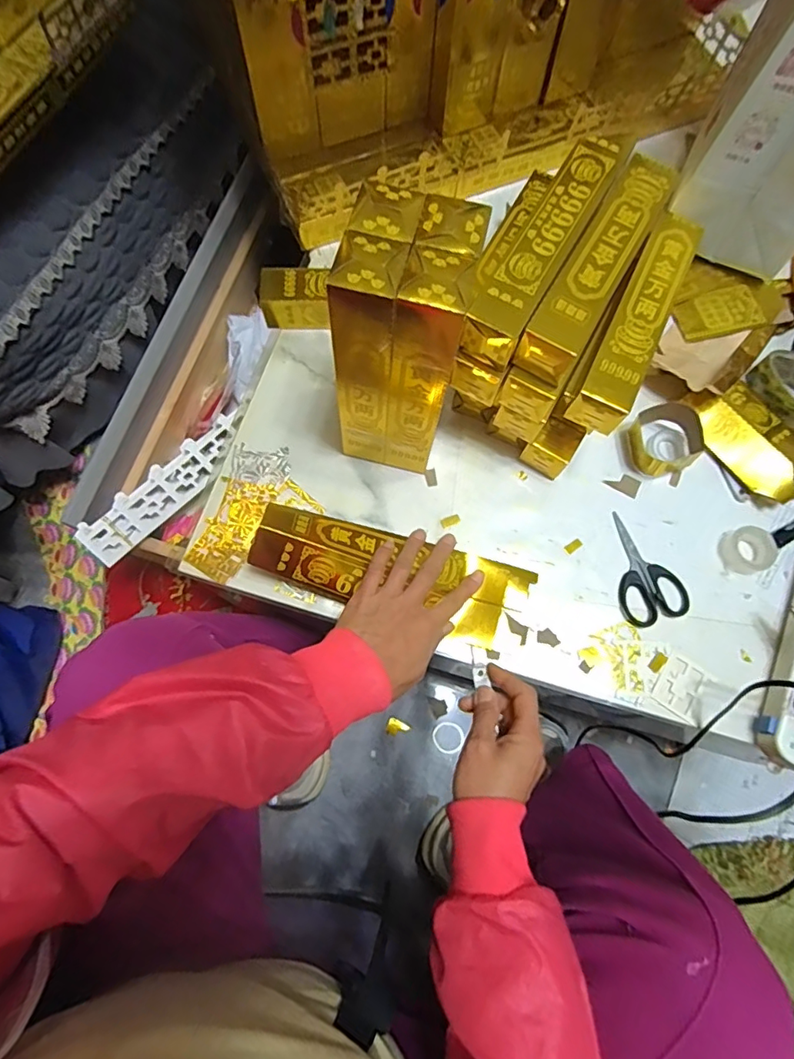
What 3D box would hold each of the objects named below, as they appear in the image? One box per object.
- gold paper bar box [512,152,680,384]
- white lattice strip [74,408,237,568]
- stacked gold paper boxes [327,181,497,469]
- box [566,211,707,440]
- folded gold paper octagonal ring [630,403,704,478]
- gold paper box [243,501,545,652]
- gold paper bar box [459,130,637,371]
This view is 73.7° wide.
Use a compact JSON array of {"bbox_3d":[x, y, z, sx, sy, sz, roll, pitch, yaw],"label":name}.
[{"bbox_3d":[0.163,-0.212,0.429,0.043,0.045,0.198,30,75,7],"label":"gold paper bar box"},{"bbox_3d":[-0.262,-0.049,0.604,0.208,0.016,0.052,-46,103,-17],"label":"white lattice strip"},{"bbox_3d":[0.004,-0.139,0.436,0.086,0.246,0.092,13,73,2],"label":"stacked gold paper boxes"},{"bbox_3d":[0.210,-0.182,0.464,0.044,0.043,0.212,25,74,6],"label":"box"},{"bbox_3d":[0.269,-0.092,0.533,0.064,0.036,0.072,-12,74,-5],"label":"folded gold paper octagonal ring"},{"bbox_3d":[-0.002,0.042,0.480,0.250,0.031,0.077,17,73,-9],"label":"gold paper box"},{"bbox_3d":[0.123,-0.232,0.434,0.043,0.045,0.218,30,75,7],"label":"gold paper bar box"}]

